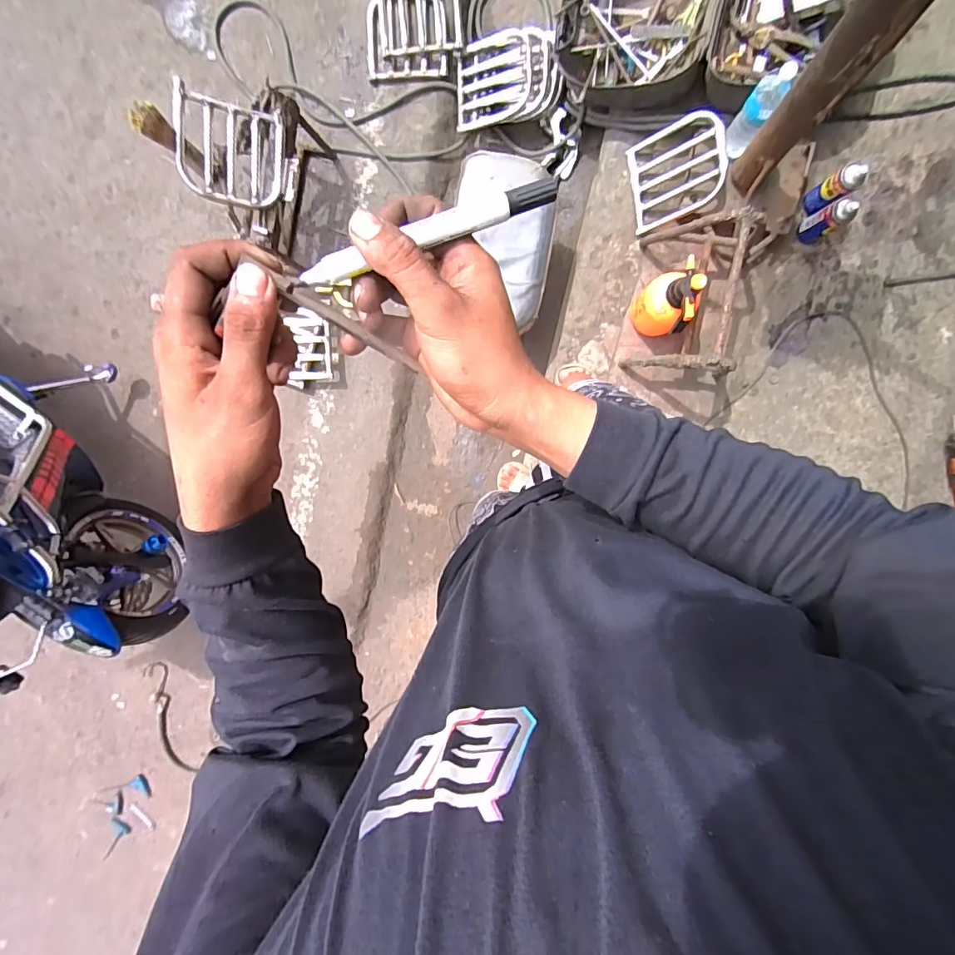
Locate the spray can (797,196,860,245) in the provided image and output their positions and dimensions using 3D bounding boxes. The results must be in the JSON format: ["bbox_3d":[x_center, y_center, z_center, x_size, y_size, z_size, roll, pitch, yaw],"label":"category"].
[{"bbox_3d":[0.917,-0.676,1.235,0.066,0.164,0.075,-32,92,7],"label":"spray can"}]

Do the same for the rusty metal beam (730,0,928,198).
[{"bbox_3d":[0.664,-0.756,0.888,0.096,0.730,0.068,38,98,1],"label":"rusty metal beam"}]

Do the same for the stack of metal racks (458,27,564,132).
[{"bbox_3d":[0.090,-1.220,1.427,0.310,0.095,0.238,-1,96,5],"label":"stack of metal racks"}]

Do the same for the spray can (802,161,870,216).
[{"bbox_3d":[0.926,-0.751,1.230,0.063,0.177,0.074,-37,91,8],"label":"spray can"}]

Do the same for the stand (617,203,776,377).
[{"bbox_3d":[0.591,-0.485,1.222,0.326,0.302,0.431,13,97,4],"label":"stand"}]

